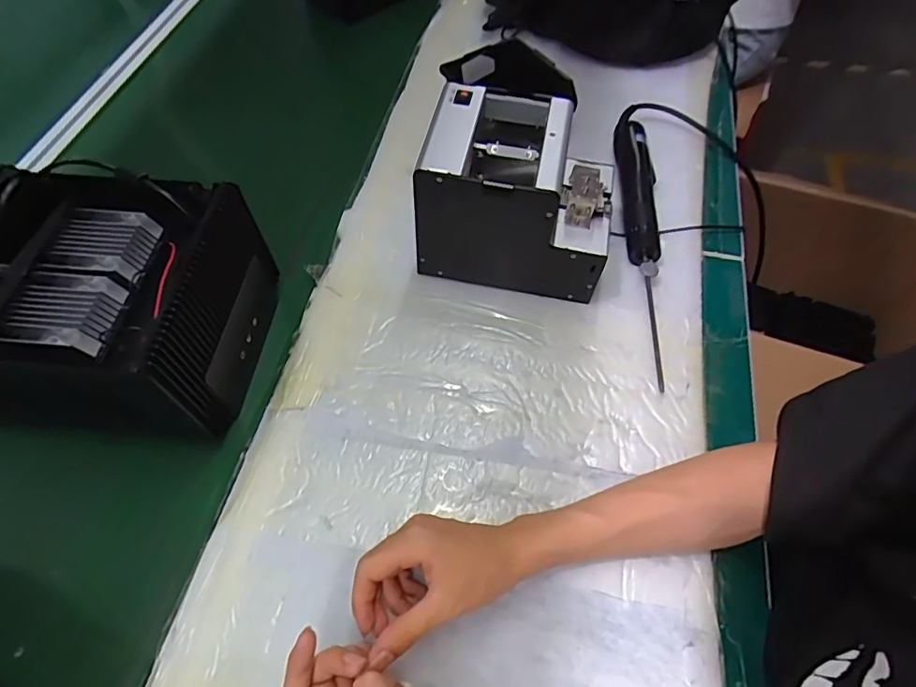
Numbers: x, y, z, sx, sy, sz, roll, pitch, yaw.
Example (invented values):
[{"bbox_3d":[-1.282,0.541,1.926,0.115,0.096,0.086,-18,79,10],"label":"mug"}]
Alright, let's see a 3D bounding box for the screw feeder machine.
[{"bbox_3d":[0.060,-0.142,0.527,0.171,0.145,0.123,10,56,8],"label":"screw feeder machine"}]

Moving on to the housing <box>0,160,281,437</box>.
[{"bbox_3d":[-0.366,-0.040,0.477,0.348,0.126,0.188,4,56,4],"label":"housing"}]

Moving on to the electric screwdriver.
[{"bbox_3d":[0.192,-0.131,0.581,0.044,0.043,0.376,6,56,5],"label":"electric screwdriver"}]

